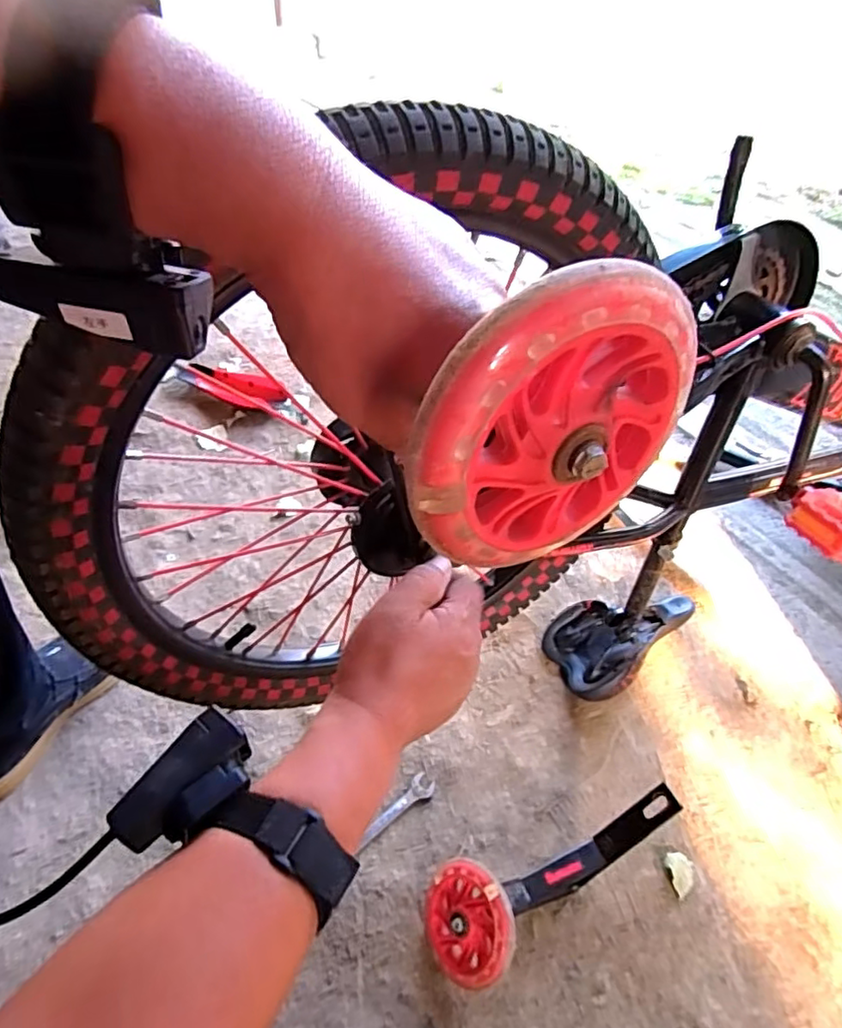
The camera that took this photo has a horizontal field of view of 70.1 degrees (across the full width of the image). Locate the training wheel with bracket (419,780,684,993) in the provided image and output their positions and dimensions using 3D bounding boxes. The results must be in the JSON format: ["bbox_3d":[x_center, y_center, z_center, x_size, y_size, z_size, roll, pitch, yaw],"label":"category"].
[{"bbox_3d":[0.134,0.377,0.646,0.287,0.102,0.105,-21,53,-22],"label":"training wheel with bracket"}]

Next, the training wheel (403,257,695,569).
[{"bbox_3d":[0.044,-0.026,0.192,0.099,0.095,0.026,-27,55,-23],"label":"training wheel"}]

